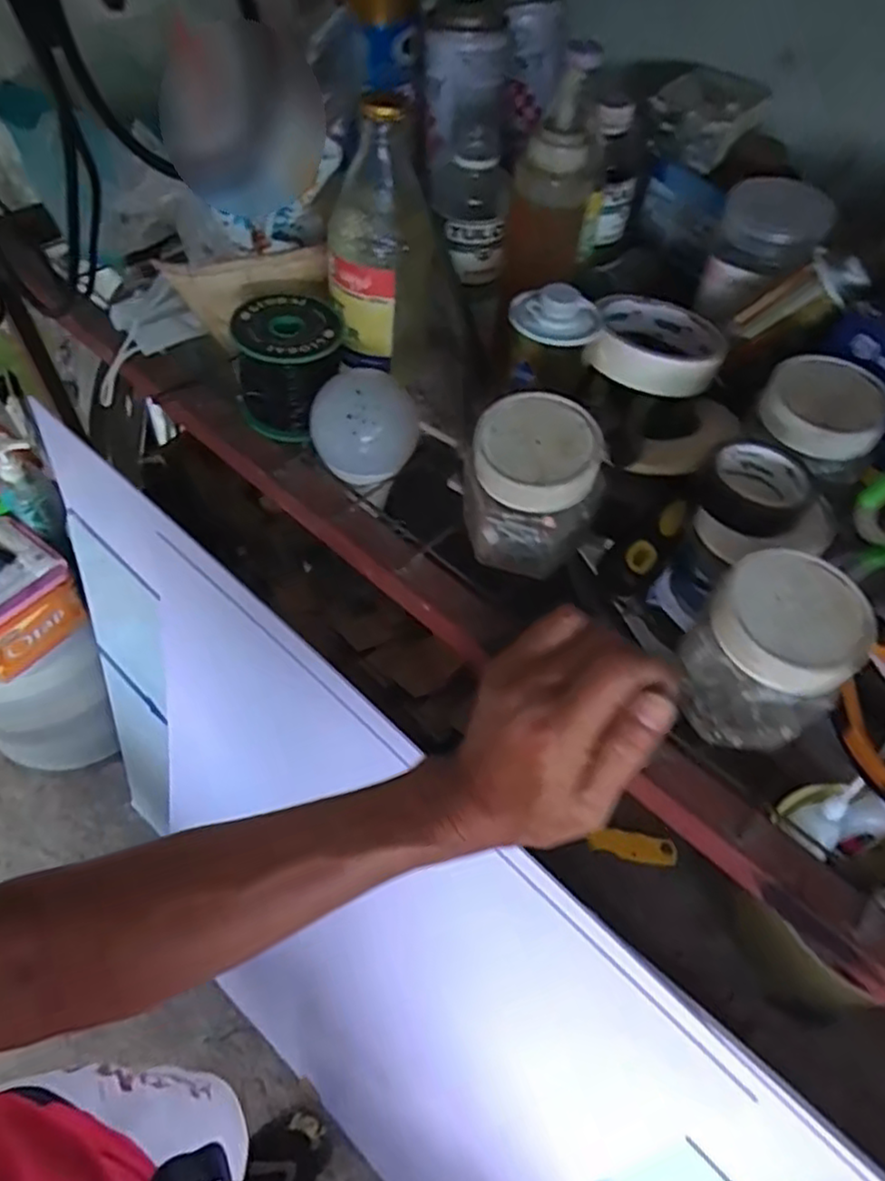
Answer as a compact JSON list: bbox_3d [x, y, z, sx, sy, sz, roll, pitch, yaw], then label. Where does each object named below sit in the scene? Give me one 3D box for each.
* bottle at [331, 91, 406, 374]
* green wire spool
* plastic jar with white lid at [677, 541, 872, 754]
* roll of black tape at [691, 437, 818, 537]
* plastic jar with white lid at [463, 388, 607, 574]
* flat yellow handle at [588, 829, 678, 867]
[{"bbox_3d":[-0.047,-0.214,0.430,0.044,0.146,0.047,7,32,0],"label":"bottle"},{"bbox_3d":[-0.098,-0.148,0.461,0.063,0.069,0.063,3,54,-3],"label":"green wire spool"},{"bbox_3d":[0.157,0.031,0.340,0.066,0.082,0.064,3,54,-3],"label":"plastic jar with white lid"},{"bbox_3d":[0.164,-0.056,0.370,0.056,0.026,0.056,3,54,-3],"label":"roll of black tape"},{"bbox_3d":[0.048,-0.056,0.389,0.075,0.082,0.062,10,53,2],"label":"plastic jar with white lid"},{"bbox_3d":[0.181,0.242,0.662,0.085,0.010,0.026,10,53,2],"label":"flat yellow handle"}]

